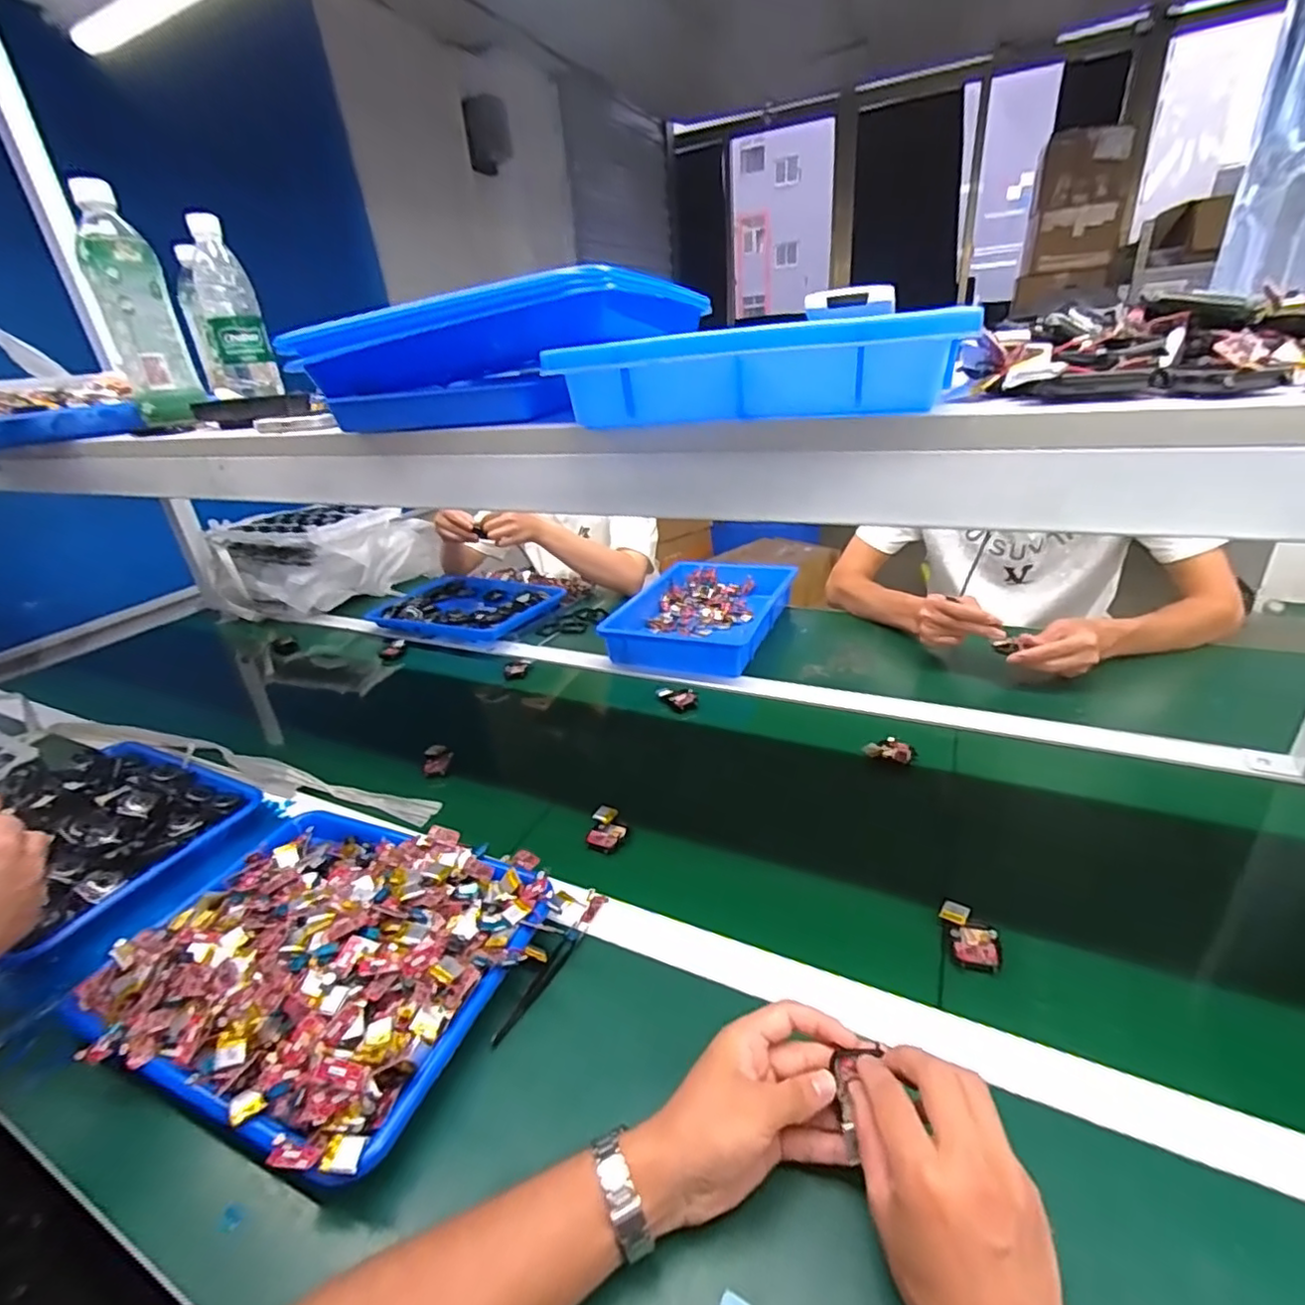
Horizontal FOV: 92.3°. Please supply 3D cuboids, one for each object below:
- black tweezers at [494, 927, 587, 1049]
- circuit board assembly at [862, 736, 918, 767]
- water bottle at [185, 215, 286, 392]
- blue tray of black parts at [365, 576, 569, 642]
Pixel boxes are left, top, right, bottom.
[{"bbox_3d":[-0.090,0.269,0.515,0.014,0.012,0.113,8,30,27],"label":"black tweezers"},{"bbox_3d":[0.281,0.117,0.743,0.057,0.019,0.032,6,29,22],"label":"circuit board assembly"},{"bbox_3d":[-0.532,-0.430,0.791,0.065,0.192,0.067,-17,29,-22],"label":"water bottle"},{"bbox_3d":[-0.367,-0.090,1.246,0.314,0.046,0.249,12,31,31],"label":"blue tray of black parts"}]

